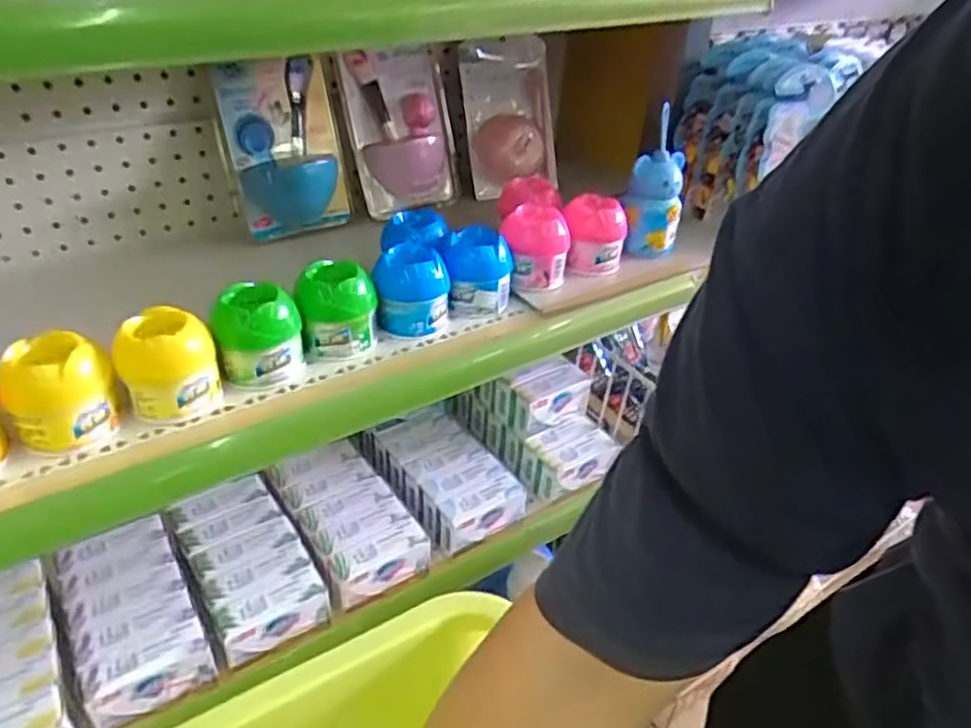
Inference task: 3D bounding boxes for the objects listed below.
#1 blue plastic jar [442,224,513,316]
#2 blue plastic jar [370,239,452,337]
[{"bbox_3d":[-0.007,-0.084,0.639,0.060,0.062,0.066,3,35,-1],"label":"blue plastic jar"},{"bbox_3d":[-0.068,-0.069,0.614,0.062,0.059,0.069,-5,36,-12],"label":"blue plastic jar"}]

